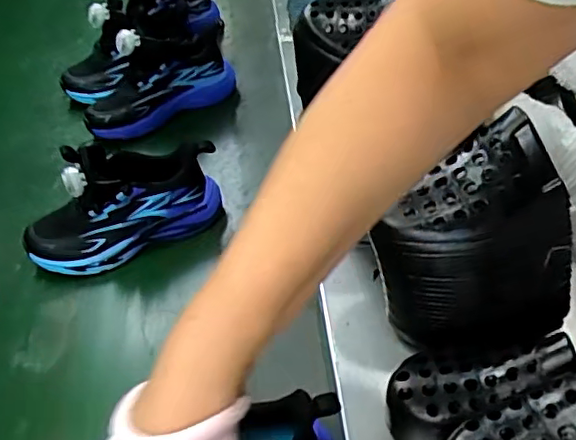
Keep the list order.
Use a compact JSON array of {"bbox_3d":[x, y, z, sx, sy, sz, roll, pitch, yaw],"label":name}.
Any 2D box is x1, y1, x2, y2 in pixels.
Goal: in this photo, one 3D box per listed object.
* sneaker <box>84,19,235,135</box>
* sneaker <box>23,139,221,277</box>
[{"bbox_3d":[-0.177,-0.211,0.807,0.205,0.110,0.105,-23,47,-19],"label":"sneaker"},{"bbox_3d":[-0.178,-0.021,0.628,0.209,0.134,0.083,-17,46,-14],"label":"sneaker"}]

